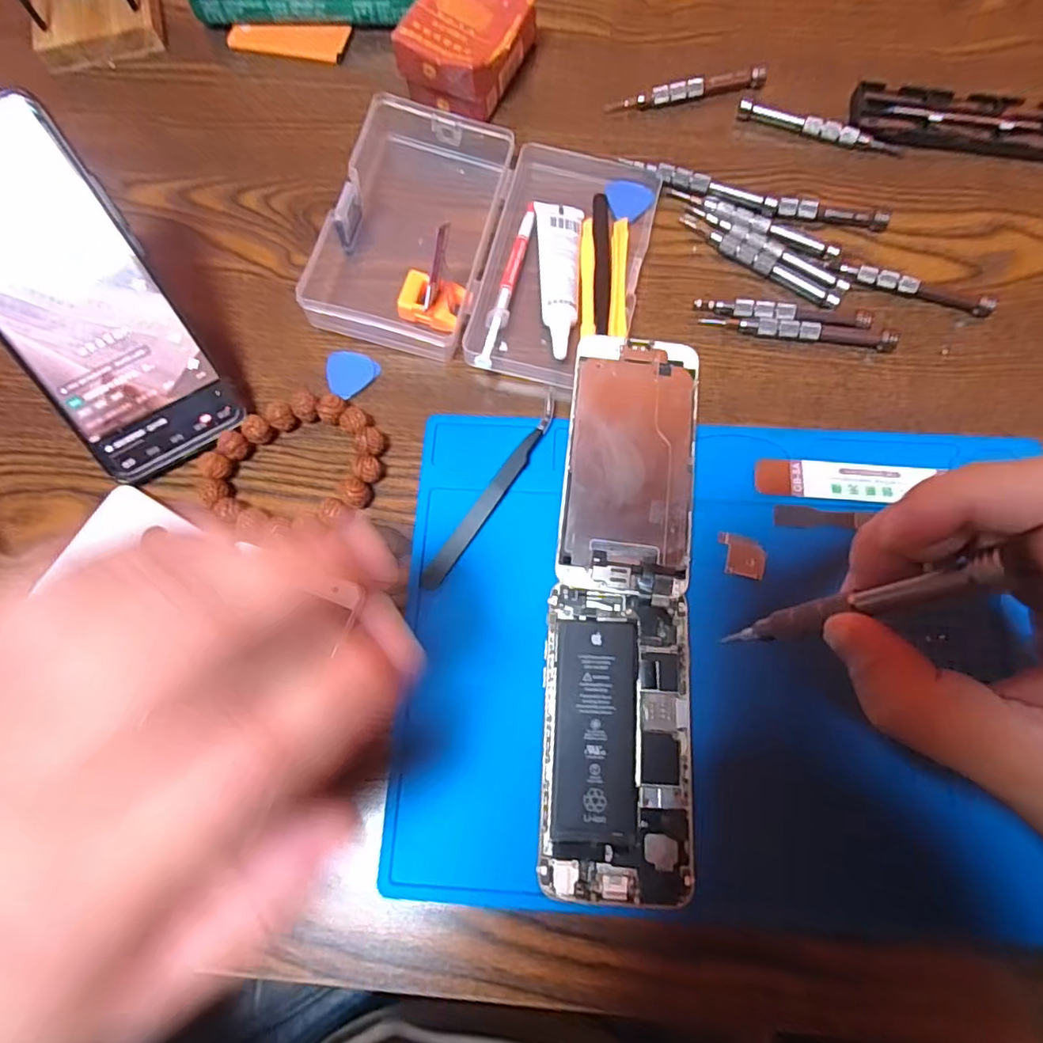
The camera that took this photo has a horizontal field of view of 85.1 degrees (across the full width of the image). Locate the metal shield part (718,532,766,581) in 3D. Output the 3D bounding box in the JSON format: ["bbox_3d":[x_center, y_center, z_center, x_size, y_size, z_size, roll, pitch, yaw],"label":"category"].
[{"bbox_3d":[0.110,0.017,0.282,0.024,0.004,0.020,13,75,5],"label":"metal shield part"}]

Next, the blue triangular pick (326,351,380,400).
[{"bbox_3d":[-0.097,-0.085,0.317,0.028,0.004,0.028,-42,78,-10],"label":"blue triangular pick"}]

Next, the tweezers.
[{"bbox_3d":[-0.014,-0.015,0.290,0.011,0.008,0.117,34,77,10],"label":"tweezers"}]

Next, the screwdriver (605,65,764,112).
[{"bbox_3d":[0.106,-0.276,0.364,0.101,0.011,0.010,-11,74,-2],"label":"screwdriver"}]

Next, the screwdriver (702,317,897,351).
[{"bbox_3d":[0.153,-0.107,0.315,0.103,0.010,0.012,7,74,3],"label":"screwdriver"}]

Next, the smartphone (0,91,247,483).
[{"bbox_3d":[-0.210,-0.104,0.270,0.070,0.012,0.161,-29,111,-7],"label":"smartphone"}]

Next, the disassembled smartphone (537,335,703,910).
[{"bbox_3d":[0.049,0.034,0.272,0.065,0.013,0.260,5,74,2],"label":"disassembled smartphone"}]

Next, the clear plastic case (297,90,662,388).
[{"bbox_3d":[-0.020,-0.161,0.324,0.175,0.031,0.159,13,75,5],"label":"clear plastic case"}]

